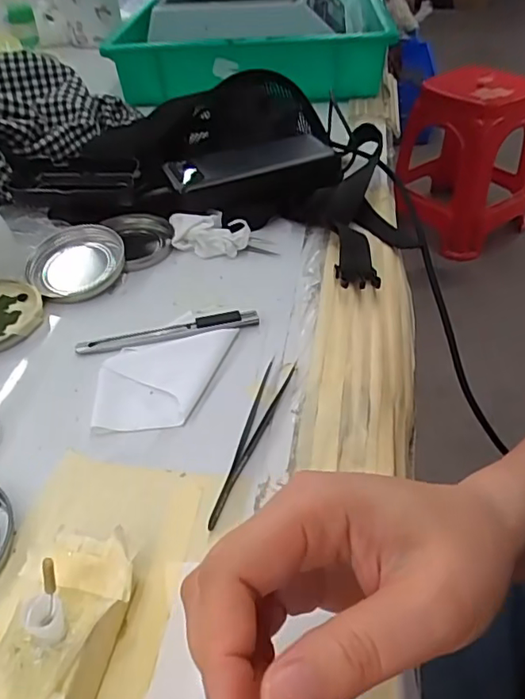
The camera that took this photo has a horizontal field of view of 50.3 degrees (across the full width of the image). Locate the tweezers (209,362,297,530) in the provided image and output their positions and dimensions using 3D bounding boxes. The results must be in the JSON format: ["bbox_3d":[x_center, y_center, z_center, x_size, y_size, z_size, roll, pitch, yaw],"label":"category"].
[{"bbox_3d":[-0.007,0.049,0.323,0.016,0.005,0.122,13,44,15],"label":"tweezers"}]

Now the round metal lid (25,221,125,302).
[{"bbox_3d":[-0.149,-0.073,0.449,0.073,0.020,0.080,0,43,0],"label":"round metal lid"}]

